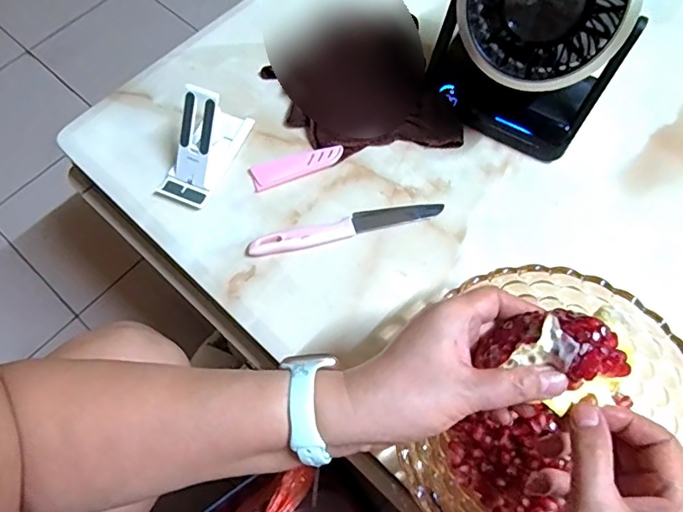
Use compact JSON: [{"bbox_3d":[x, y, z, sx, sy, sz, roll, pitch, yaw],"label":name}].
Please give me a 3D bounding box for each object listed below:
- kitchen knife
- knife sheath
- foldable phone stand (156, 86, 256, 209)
[{"bbox_3d":[0.005,-0.029,0.503,0.193,0.009,0.027,-15,68,-8],"label":"kitchen knife"},{"bbox_3d":[-0.045,-0.093,0.531,0.097,0.005,0.025,-19,81,-5],"label":"knife sheath"},{"bbox_3d":[-0.137,-0.116,0.504,0.048,0.073,0.114,28,69,10],"label":"foldable phone stand"}]

